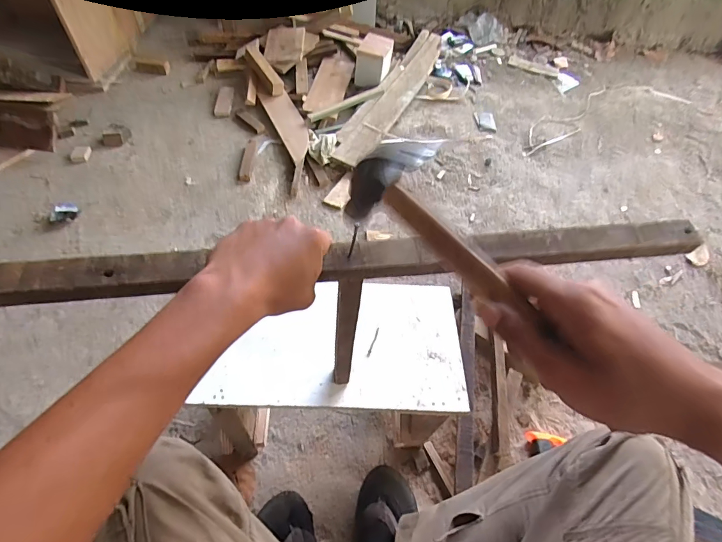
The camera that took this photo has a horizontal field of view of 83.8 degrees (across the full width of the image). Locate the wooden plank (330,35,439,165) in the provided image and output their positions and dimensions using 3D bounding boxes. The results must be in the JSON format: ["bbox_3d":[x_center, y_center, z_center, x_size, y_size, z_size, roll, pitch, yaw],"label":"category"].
[{"bbox_3d":[0.148,-0.677,1.506,0.105,0.023,0.913,23,56,11],"label":"wooden plank"}]

